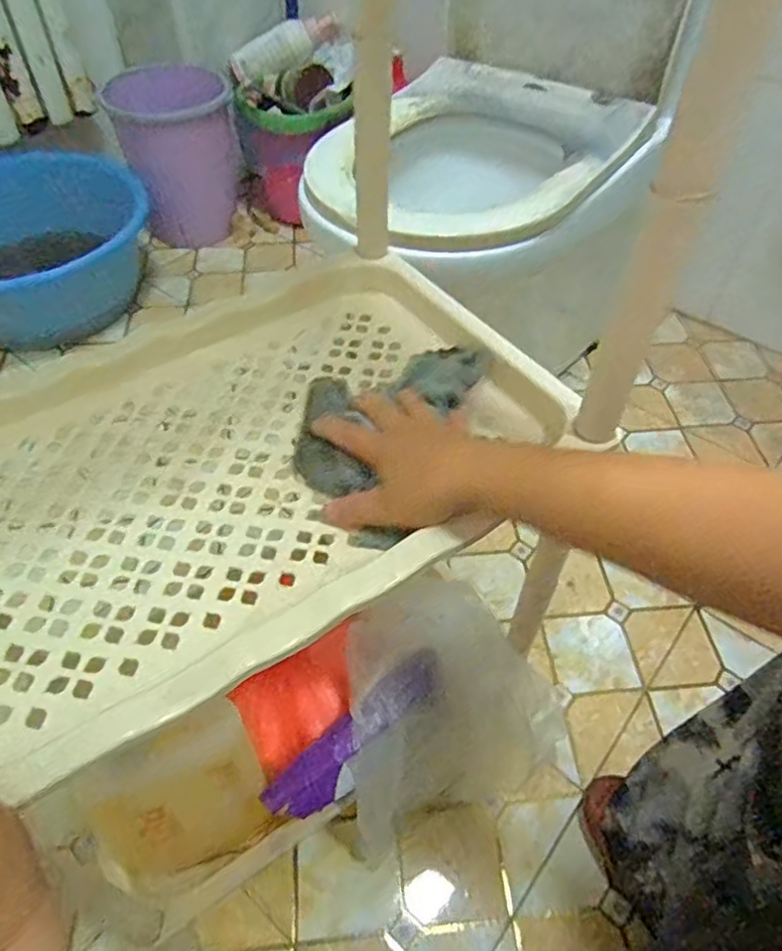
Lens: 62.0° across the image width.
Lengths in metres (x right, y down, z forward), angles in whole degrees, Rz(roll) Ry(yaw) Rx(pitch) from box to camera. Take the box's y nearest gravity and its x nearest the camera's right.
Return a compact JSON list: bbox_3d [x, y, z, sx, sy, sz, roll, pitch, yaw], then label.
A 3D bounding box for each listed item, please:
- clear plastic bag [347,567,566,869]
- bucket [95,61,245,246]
[{"bbox_3d":[0.045,0.217,0.649,0.225,0.070,0.230,-18,94,-32],"label":"clear plastic bag"},{"bbox_3d":[-0.471,-0.709,1.431,0.227,0.282,0.286,-20,53,-17],"label":"bucket"}]

